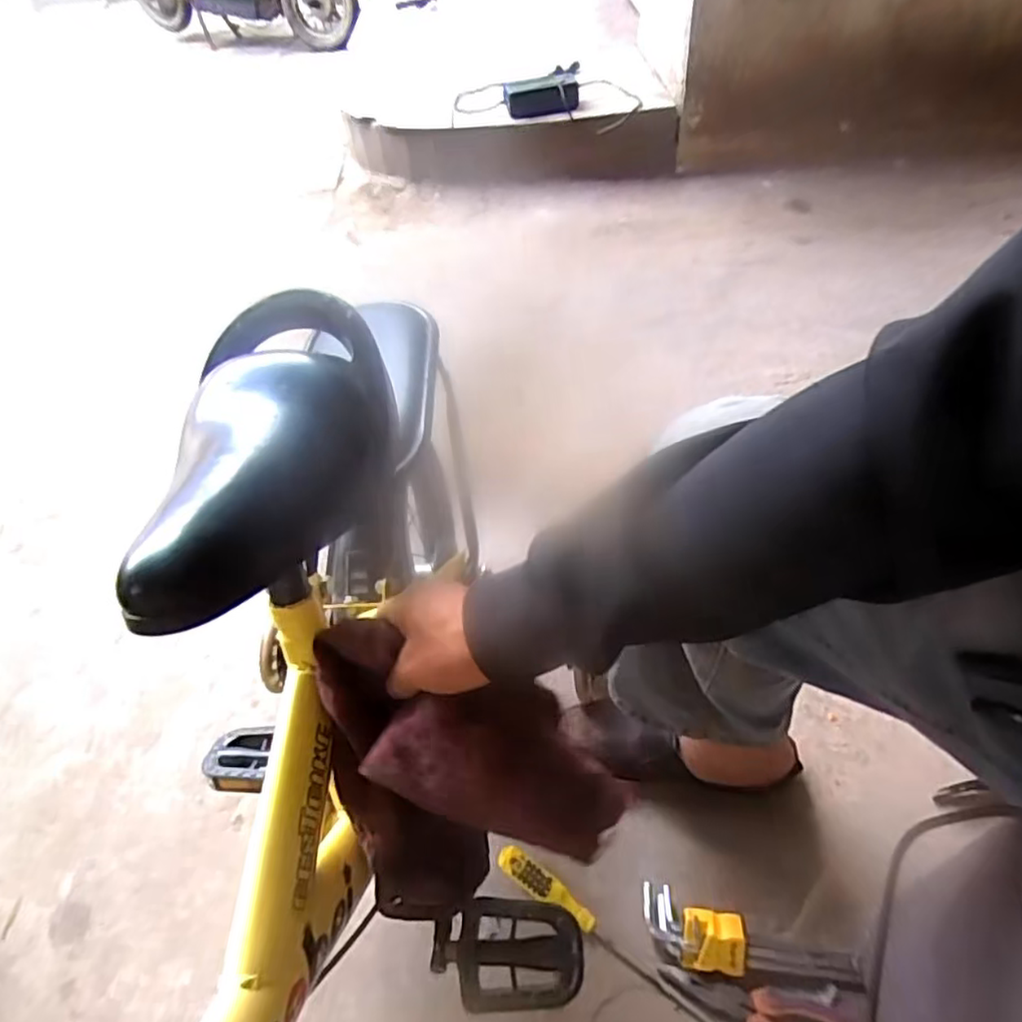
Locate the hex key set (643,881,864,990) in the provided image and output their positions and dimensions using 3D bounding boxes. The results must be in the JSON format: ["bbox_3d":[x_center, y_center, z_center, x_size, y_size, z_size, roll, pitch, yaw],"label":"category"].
[{"bbox_3d":[0.222,0.407,0.602,0.194,0.040,0.059,11,51,14],"label":"hex key set"}]

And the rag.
[{"bbox_3d":[-0.023,0.169,0.435,0.176,0.173,0.127,-8,48,-3],"label":"rag"}]

